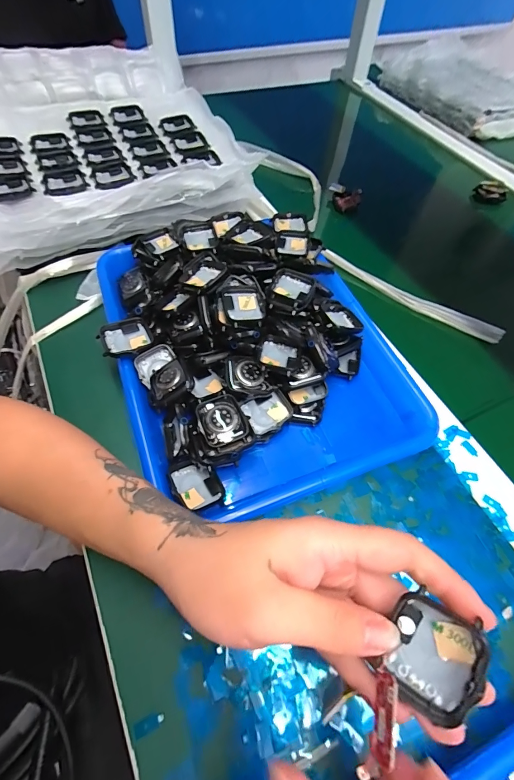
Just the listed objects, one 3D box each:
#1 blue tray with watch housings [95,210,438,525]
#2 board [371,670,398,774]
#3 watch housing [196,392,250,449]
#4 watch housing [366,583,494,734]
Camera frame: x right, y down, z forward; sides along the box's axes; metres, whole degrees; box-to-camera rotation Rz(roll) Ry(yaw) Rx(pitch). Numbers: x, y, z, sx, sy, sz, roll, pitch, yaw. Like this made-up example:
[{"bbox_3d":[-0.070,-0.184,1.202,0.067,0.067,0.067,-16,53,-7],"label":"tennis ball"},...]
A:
[{"bbox_3d":[-0.010,-0.056,0.350,0.258,0.061,0.331,-20,60,-15],"label":"blue tray with watch housings"},{"bbox_3d":[0.053,0.135,0.145,0.005,0.013,0.029,14,62,6],"label":"board"},{"bbox_3d":[-0.028,0.023,0.289,0.037,0.007,0.042,-17,60,-13],"label":"watch housing"},{"bbox_3d":[0.077,0.117,0.155,0.037,0.009,0.044,28,95,29],"label":"watch housing"}]

